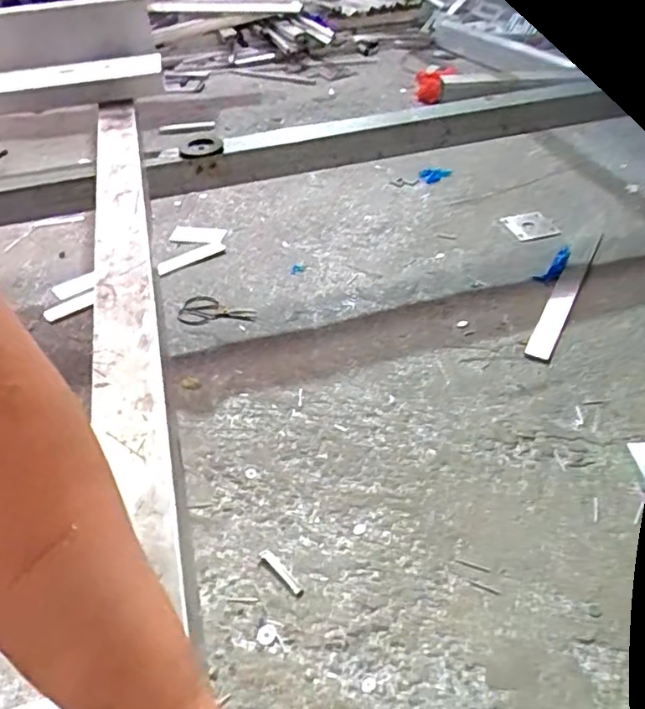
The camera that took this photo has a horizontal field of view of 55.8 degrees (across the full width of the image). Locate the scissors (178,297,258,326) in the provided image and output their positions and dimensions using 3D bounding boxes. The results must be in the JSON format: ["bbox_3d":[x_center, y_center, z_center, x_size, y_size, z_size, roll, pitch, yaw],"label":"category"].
[{"bbox_3d":[-0.257,-0.095,1.458,0.183,0.020,0.102,17,49,17],"label":"scissors"}]

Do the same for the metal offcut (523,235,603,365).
[{"bbox_3d":[0.606,-0.171,1.503,0.062,0.030,0.586,18,46,23],"label":"metal offcut"}]

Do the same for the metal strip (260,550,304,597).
[{"bbox_3d":[-0.064,0.346,0.962,0.099,0.007,0.021,33,52,32],"label":"metal strip"}]

